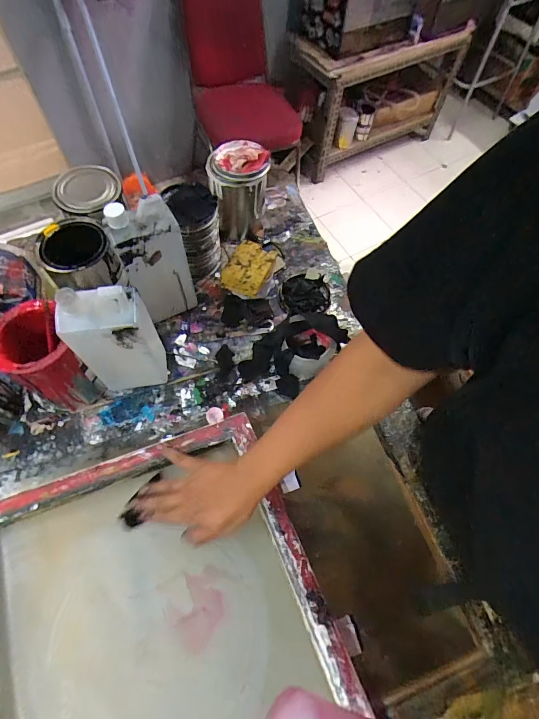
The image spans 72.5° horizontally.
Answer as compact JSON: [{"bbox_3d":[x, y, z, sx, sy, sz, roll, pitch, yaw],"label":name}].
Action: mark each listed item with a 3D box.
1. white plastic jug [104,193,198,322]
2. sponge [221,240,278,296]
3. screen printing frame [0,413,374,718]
[{"bbox_3d":[-0.176,-0.141,0.574,0.101,0.217,0.053,-29,68,-16],"label":"white plastic jug"},{"bbox_3d":[-0.031,-0.162,0.636,0.068,0.029,0.097,20,64,8],"label":"sponge"},{"bbox_3d":[-0.127,0.351,0.434,0.409,0.057,0.504,-21,66,-12],"label":"screen printing frame"}]

